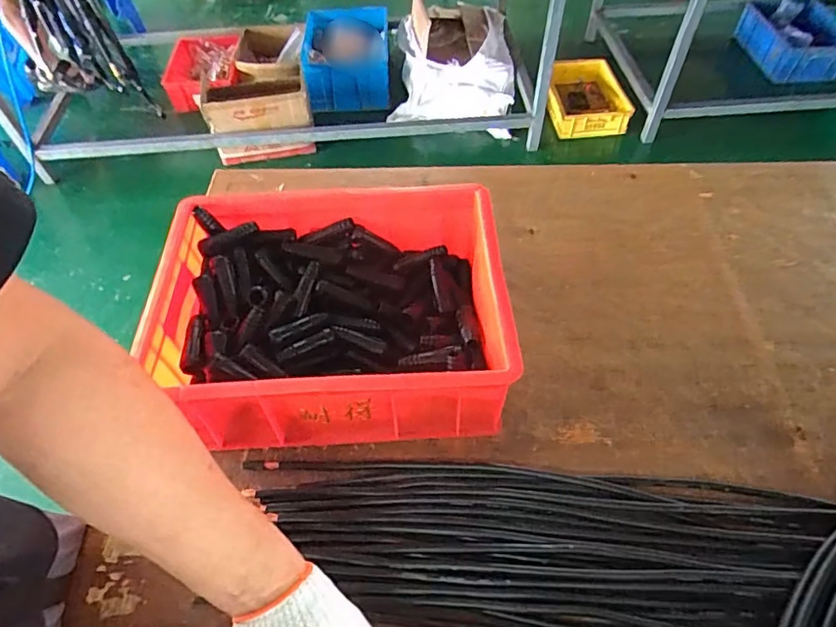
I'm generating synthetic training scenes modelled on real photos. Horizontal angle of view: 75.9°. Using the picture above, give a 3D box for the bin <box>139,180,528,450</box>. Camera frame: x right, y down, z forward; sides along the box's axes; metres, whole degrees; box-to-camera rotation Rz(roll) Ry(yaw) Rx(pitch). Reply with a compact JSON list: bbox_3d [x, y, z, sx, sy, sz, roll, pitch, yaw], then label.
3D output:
[{"bbox_3d":[-0.102,0.000,0.676,0.390,0.151,0.295,-4,53,-1],"label":"bin"}]

